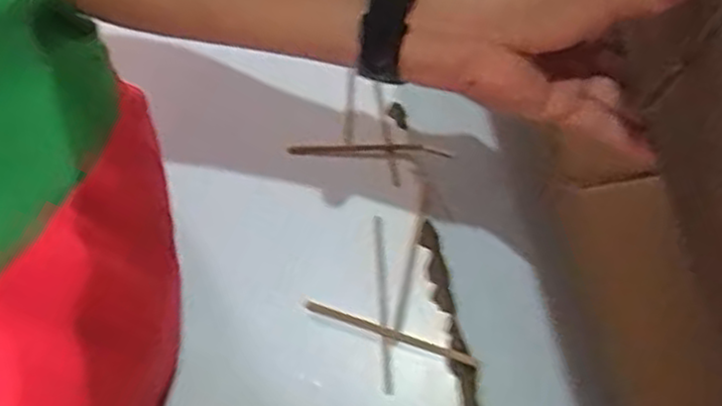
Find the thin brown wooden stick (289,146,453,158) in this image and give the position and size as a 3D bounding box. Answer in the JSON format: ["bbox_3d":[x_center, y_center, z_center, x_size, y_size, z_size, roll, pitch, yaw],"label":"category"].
[{"bbox_3d":[0.005,-0.034,0.487,0.104,0.010,0.009,0,70,1],"label":"thin brown wooden stick"}]

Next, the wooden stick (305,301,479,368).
[{"bbox_3d":[0.018,0.078,0.446,0.105,0.004,0.006,18,71,8],"label":"wooden stick"}]

